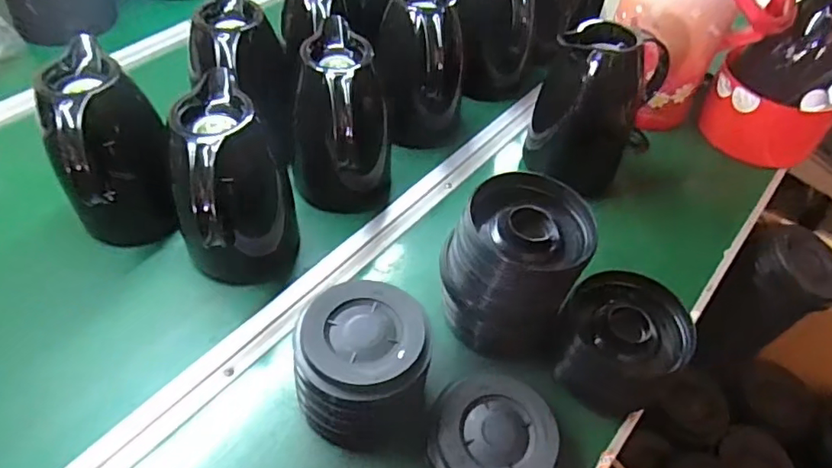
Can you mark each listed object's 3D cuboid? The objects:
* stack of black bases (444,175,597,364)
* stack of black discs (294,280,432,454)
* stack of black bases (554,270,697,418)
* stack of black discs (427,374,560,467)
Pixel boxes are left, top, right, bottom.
[{"bbox_3d":[0.098,0.039,0.583,0.130,0.164,0.120,29,54,18],"label":"stack of black bases"},{"bbox_3d":[-0.046,0.124,0.535,0.128,0.105,0.122,6,50,0],"label":"stack of black discs"},{"bbox_3d":[0.203,0.108,0.578,0.120,0.079,0.117,-30,59,-26],"label":"stack of black bases"},{"bbox_3d":[0.069,0.189,0.521,0.109,0.044,0.115,23,52,14],"label":"stack of black discs"}]

